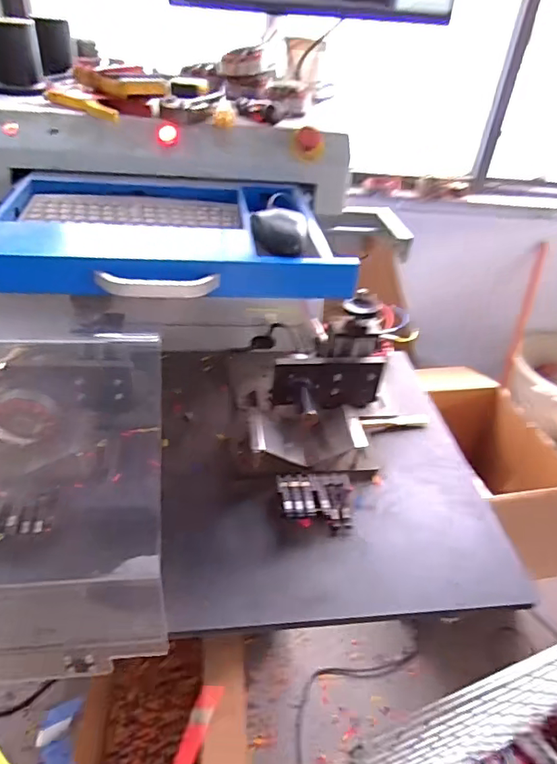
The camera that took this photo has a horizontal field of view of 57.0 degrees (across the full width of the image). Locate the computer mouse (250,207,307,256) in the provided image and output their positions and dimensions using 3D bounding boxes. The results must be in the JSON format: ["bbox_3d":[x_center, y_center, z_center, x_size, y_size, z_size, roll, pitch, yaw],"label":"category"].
[{"bbox_3d":[0.000,-0.191,0.645,0.070,0.028,0.083,4,37,-1],"label":"computer mouse"}]

